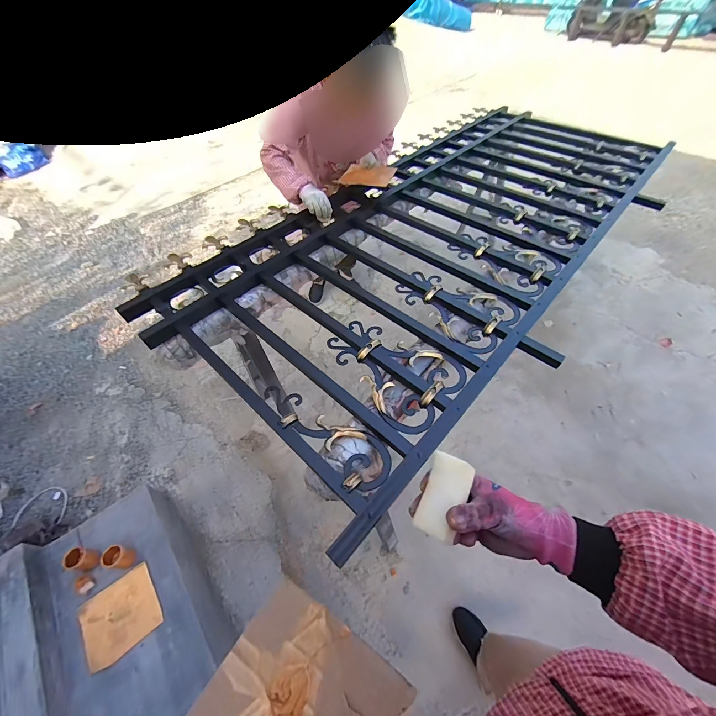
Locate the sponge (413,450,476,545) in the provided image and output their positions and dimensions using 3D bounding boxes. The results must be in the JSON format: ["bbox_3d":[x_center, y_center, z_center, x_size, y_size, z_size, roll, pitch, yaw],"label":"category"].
[{"bbox_3d":[0.092,0.147,0.334,0.044,0.019,0.081,23,68,17],"label":"sponge"}]

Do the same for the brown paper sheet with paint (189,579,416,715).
[{"bbox_3d":[-0.053,0.307,0.275,0.150,0.013,0.135,26,64,20],"label":"brown paper sheet with paint"}]

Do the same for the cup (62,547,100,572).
[{"bbox_3d":[-0.792,0.577,0.896,0.048,0.082,0.051,-2,52,2],"label":"cup"}]

